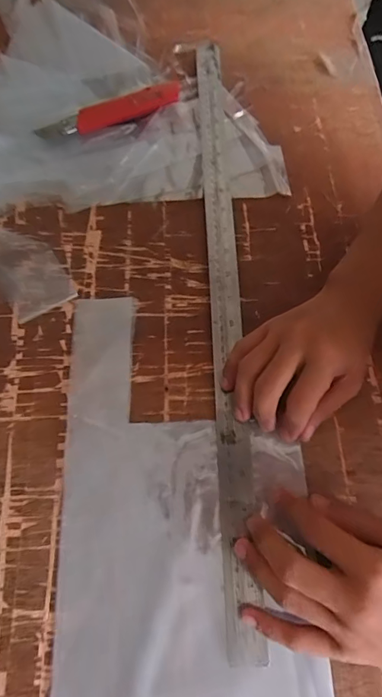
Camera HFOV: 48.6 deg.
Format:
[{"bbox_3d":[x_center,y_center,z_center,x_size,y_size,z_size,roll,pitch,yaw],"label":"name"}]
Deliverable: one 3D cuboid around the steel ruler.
[{"bbox_3d":[0.027,-0.076,0.401,0.027,0.007,0.620,-2,67,1],"label":"steel ruler"}]

